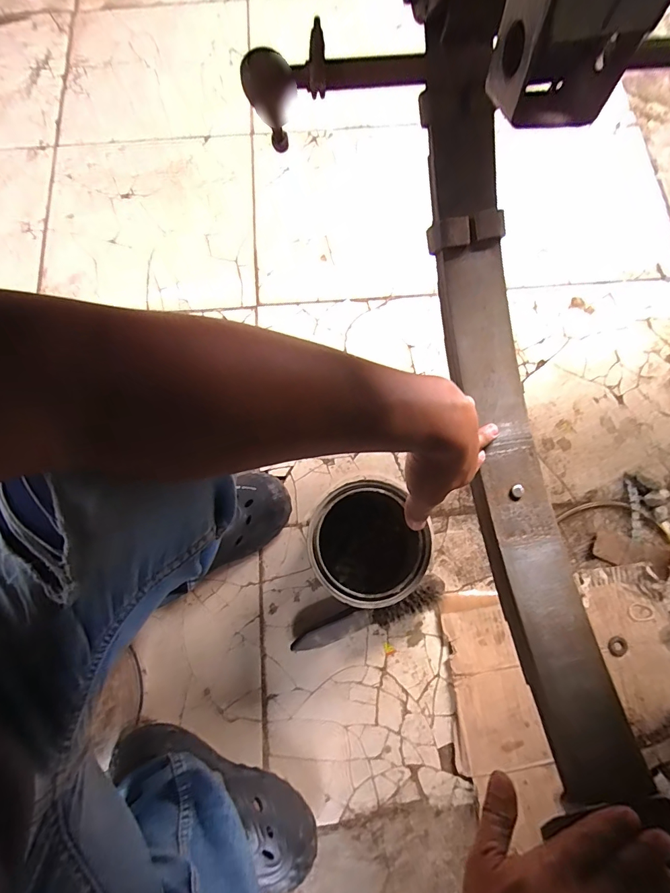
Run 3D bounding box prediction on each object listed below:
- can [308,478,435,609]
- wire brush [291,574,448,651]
[{"bbox_3d":[0.042,0.134,0.561,0.148,0.156,0.147,0,76,0],"label":"can"},{"bbox_3d":[0.051,0.254,0.593,0.239,0.042,0.042,-20,77,-4],"label":"wire brush"}]

